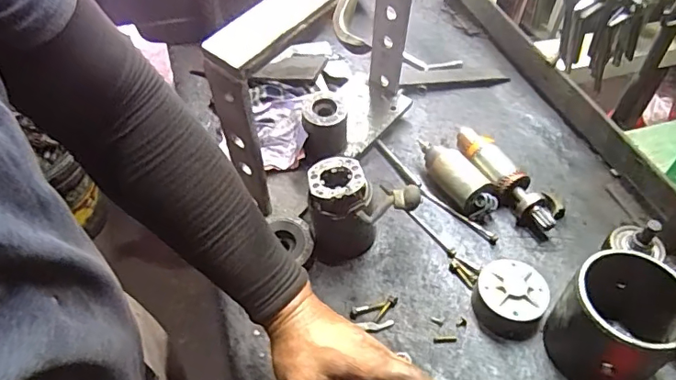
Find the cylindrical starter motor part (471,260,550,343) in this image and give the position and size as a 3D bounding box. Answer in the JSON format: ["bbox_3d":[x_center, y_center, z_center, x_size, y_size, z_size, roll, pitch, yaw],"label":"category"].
[{"bbox_3d":[0.197,0.125,0.590,0.077,0.039,0.079,0,48,0],"label":"cylindrical starter motor part"}]

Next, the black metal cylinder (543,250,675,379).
[{"bbox_3d":[0.293,0.133,0.532,0.120,0.113,0.103,-28,54,-22],"label":"black metal cylinder"}]

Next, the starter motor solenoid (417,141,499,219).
[{"bbox_3d":[0.163,-0.016,0.712,0.052,0.048,0.131,-26,53,-20],"label":"starter motor solenoid"}]

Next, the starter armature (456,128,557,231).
[{"bbox_3d":[0.227,-0.019,0.713,0.055,0.045,0.191,-30,54,-23],"label":"starter armature"}]

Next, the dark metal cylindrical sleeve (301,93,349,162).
[{"bbox_3d":[-0.017,-0.088,0.712,0.059,0.068,0.064,1,49,-1],"label":"dark metal cylindrical sleeve"}]

